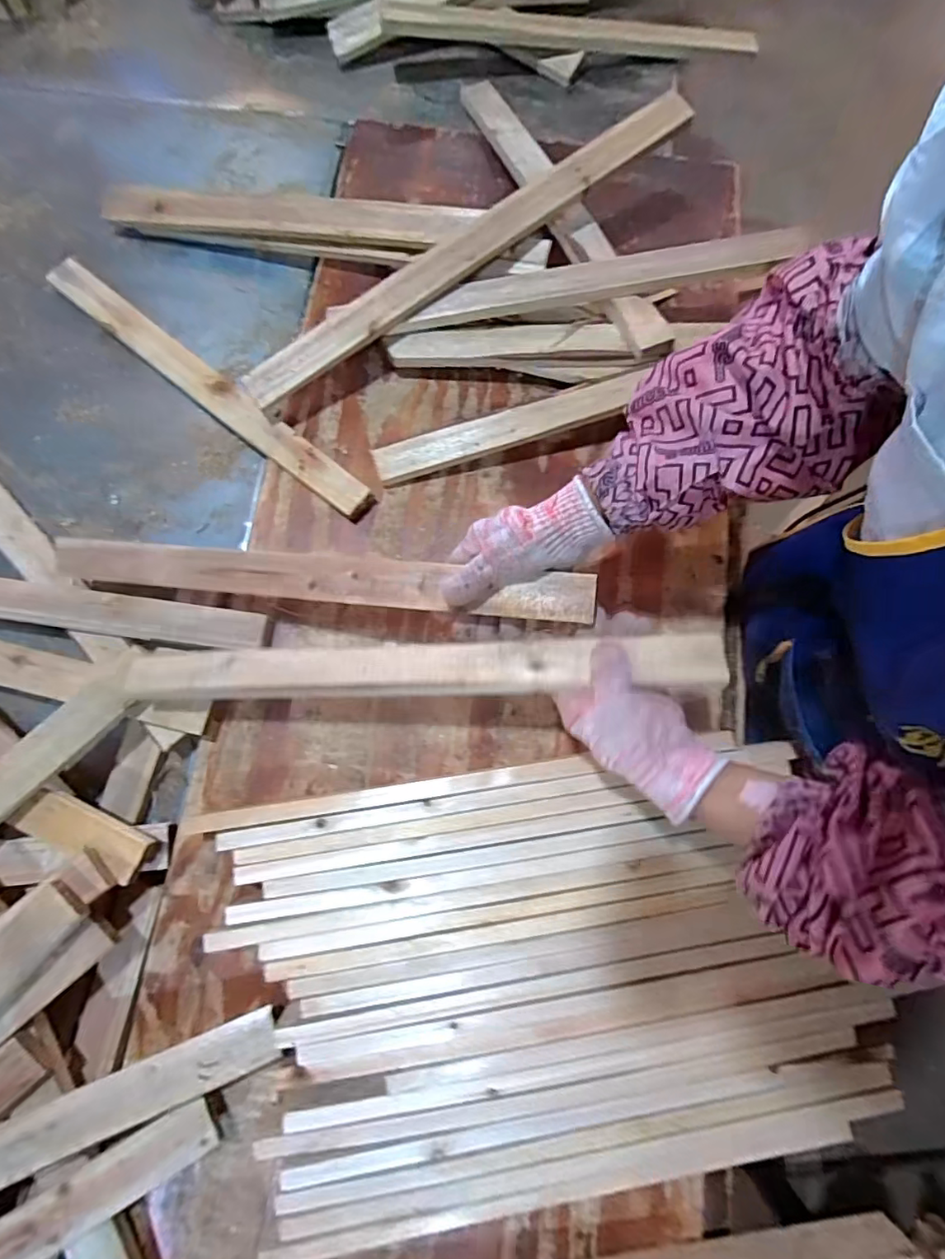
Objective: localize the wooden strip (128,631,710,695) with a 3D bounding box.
[{"bbox_3d":[-0.052,0.030,0.436,0.484,0.014,0.043,-2,76,8],"label":"wooden strip"}]

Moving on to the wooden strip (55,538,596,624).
[{"bbox_3d":[-0.156,-0.048,0.476,0.514,0.016,0.041,6,76,11],"label":"wooden strip"}]

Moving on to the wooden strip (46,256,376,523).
[{"bbox_3d":[-0.302,-0.277,0.598,0.481,0.018,0.039,39,80,10],"label":"wooden strip"}]

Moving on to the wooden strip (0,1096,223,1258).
[{"bbox_3d":[-0.372,0.479,0.398,0.361,0.011,0.041,-26,69,-13],"label":"wooden strip"}]

